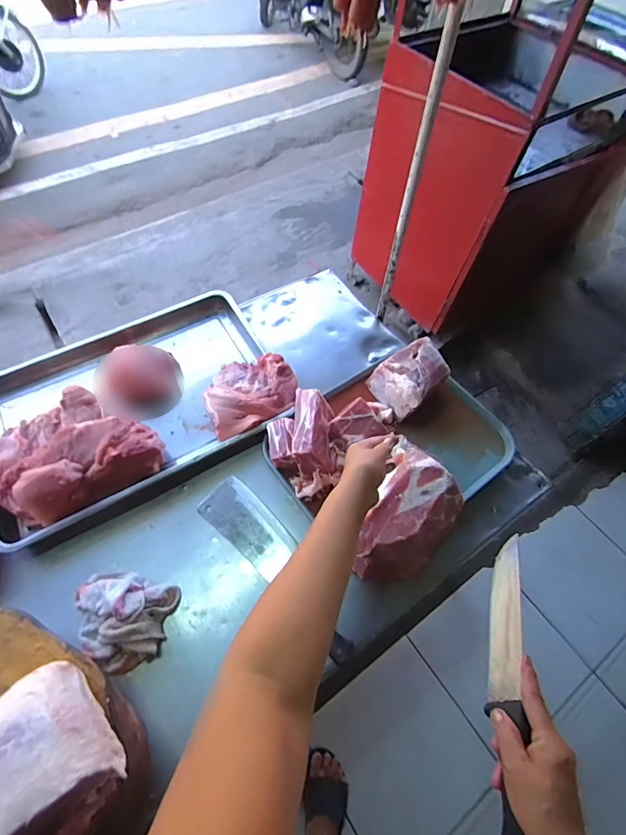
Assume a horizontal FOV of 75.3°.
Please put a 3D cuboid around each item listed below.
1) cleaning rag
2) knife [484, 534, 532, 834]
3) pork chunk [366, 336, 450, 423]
[{"bbox_3d":[-0.306,0.309,0.636,0.158,0.055,0.119,12,59,3],"label":"cleaning rag"},{"bbox_3d":[0.226,0.301,0.476,0.029,0.054,0.320,14,59,4],"label":"knife"},{"bbox_3d":[0.196,-0.080,0.832,0.102,0.118,0.129,-26,64,-19],"label":"pork chunk"}]

